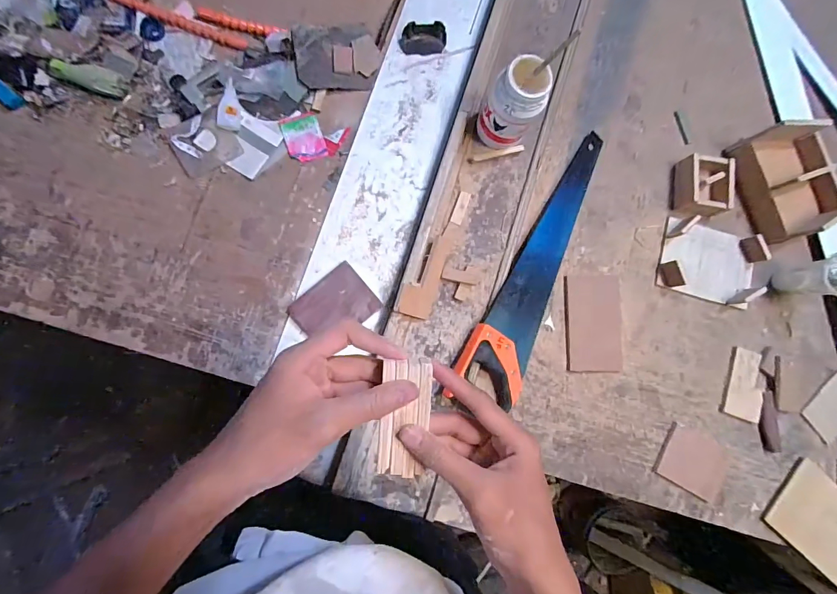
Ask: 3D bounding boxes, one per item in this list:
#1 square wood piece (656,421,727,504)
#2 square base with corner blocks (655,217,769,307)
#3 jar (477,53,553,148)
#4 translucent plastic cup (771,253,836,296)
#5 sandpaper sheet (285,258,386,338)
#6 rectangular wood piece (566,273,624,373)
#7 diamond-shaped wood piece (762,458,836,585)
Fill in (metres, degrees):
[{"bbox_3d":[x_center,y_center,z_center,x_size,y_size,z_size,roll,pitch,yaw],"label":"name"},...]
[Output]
[{"bbox_3d":[0.459,0.272,0.649,0.119,0.009,0.096,30,83,-4],"label":"square wood piece"},{"bbox_3d":[0.504,-0.059,0.666,0.171,0.029,0.124,15,84,-5],"label":"square base with corner blocks"},{"bbox_3d":[0.139,-0.280,0.580,0.072,0.129,0.068,1,85,-7],"label":"jar"},{"bbox_3d":[0.661,-0.031,0.650,0.072,0.088,0.062,-24,88,-8],"label":"translucent plastic cup"},{"bbox_3d":[-0.126,0.016,0.585,0.114,0.012,0.087,-41,98,-11],"label":"sandpaper sheet"},{"bbox_3d":[0.291,0.043,0.647,0.093,0.012,0.158,0,85,-7],"label":"rectangular wood piece"},{"bbox_3d":[0.680,0.378,0.655,0.166,0.013,0.133,41,83,8],"label":"diamond-shaped wood piece"}]

